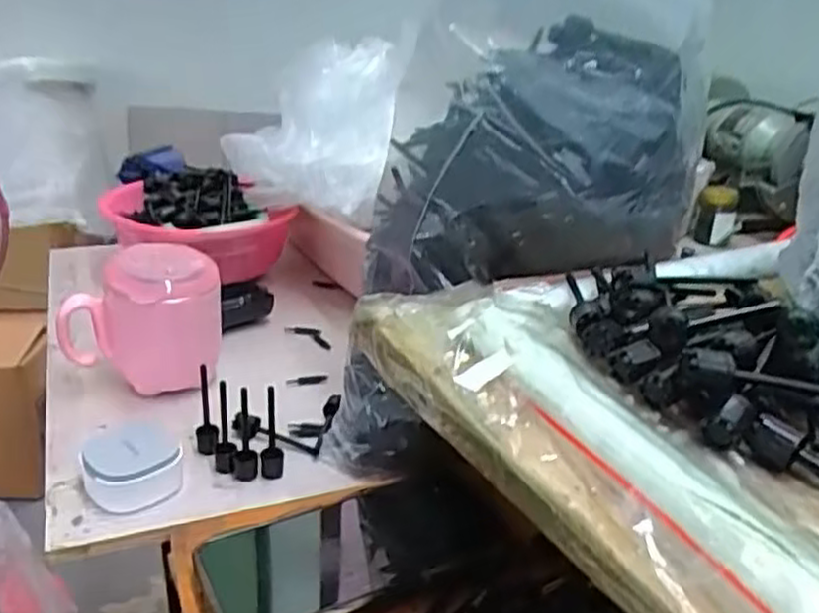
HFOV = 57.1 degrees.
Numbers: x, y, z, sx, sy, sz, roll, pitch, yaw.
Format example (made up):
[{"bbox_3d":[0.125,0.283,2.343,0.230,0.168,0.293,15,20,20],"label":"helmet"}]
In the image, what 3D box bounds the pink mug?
[{"bbox_3d":[-0.198,0.009,0.559,0.110,0.097,0.066,0,24,-7],"label":"pink mug"}]

